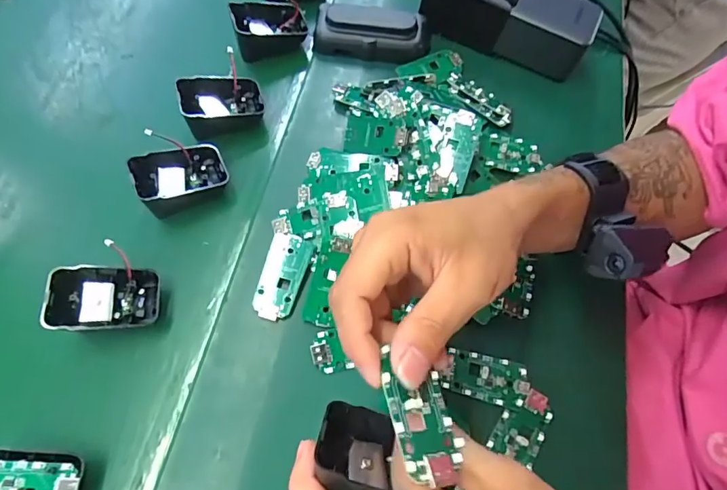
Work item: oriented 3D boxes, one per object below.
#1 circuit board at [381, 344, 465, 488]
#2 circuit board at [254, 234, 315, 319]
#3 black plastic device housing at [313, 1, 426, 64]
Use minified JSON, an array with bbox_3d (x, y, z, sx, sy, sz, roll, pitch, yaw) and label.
[{"bbox_3d":[0.026,0.075,0.207,0.031,0.005,0.060,5,52,-32],"label":"circuit board"},{"bbox_3d":[-0.060,0.024,0.343,0.033,0.009,0.064,13,69,4],"label":"circuit board"},{"bbox_3d":[0.008,-0.202,0.436,0.105,0.027,0.047,2,68,0],"label":"black plastic device housing"}]

